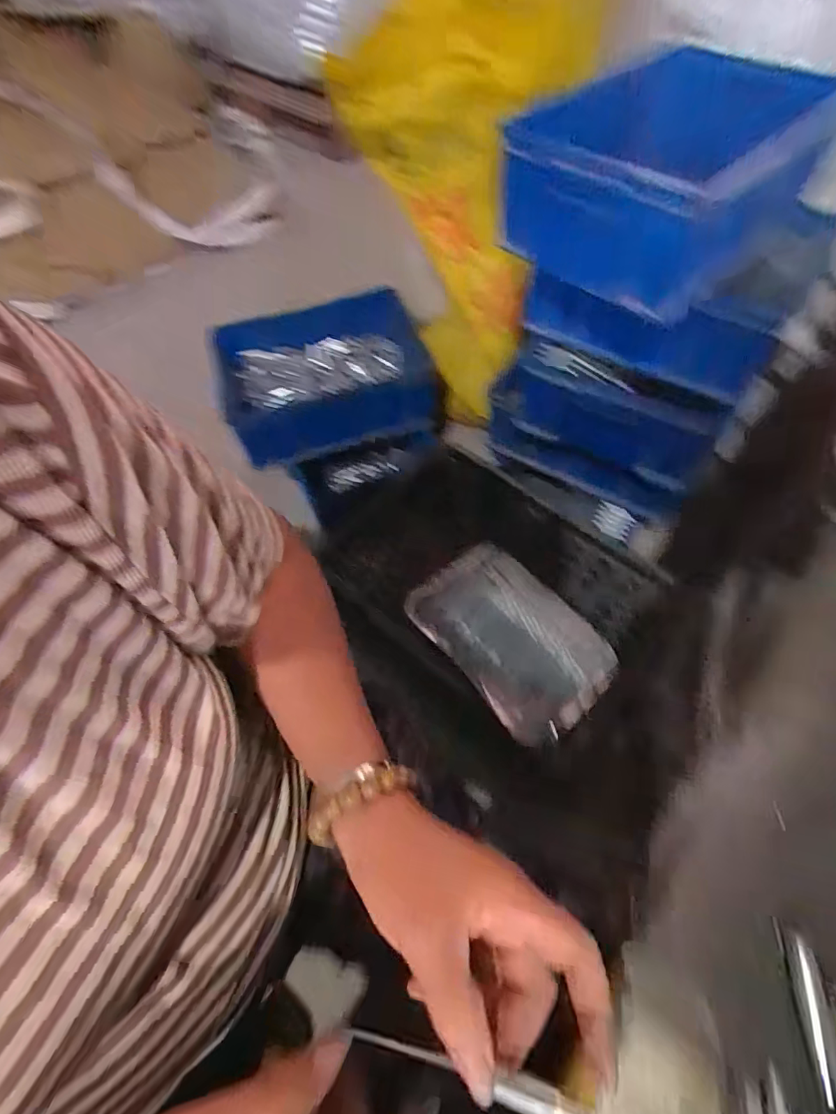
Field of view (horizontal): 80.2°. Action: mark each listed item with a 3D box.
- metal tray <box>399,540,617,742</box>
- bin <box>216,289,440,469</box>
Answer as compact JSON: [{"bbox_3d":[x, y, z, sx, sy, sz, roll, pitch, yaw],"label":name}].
[{"bbox_3d":[0.123,0.106,0.669,0.168,0.045,0.254,-38,64,-17],"label":"metal tray"},{"bbox_3d":[-0.186,-0.366,1.023,0.439,0.131,0.308,-14,59,-5],"label":"bin"}]

